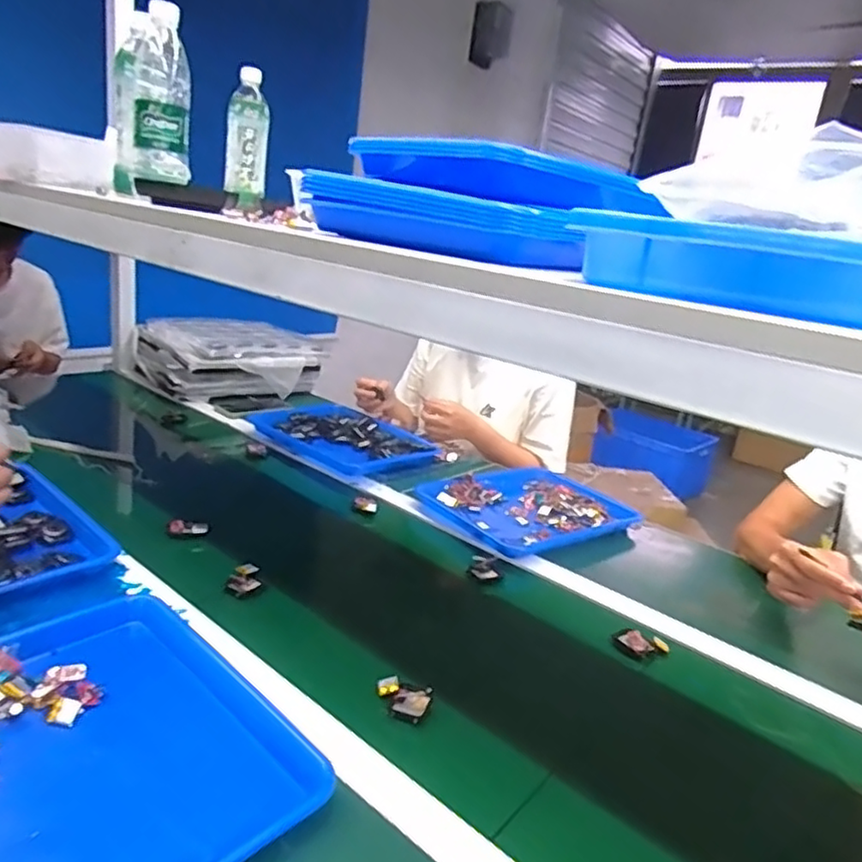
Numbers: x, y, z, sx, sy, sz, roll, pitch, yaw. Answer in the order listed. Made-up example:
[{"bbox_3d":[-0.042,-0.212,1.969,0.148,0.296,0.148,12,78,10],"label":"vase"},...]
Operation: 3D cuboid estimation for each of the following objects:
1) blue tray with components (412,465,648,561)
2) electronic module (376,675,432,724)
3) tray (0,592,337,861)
[{"bbox_3d":[0.162,0.127,1.099,0.310,0.030,0.255,-7,23,-39],"label":"blue tray with components"},{"bbox_3d":[-0.029,0.259,0.628,0.051,0.017,0.040,13,18,16],"label":"electronic module"},{"bbox_3d":[-0.270,0.246,0.520,0.333,0.048,0.257,22,23,38],"label":"tray"}]

